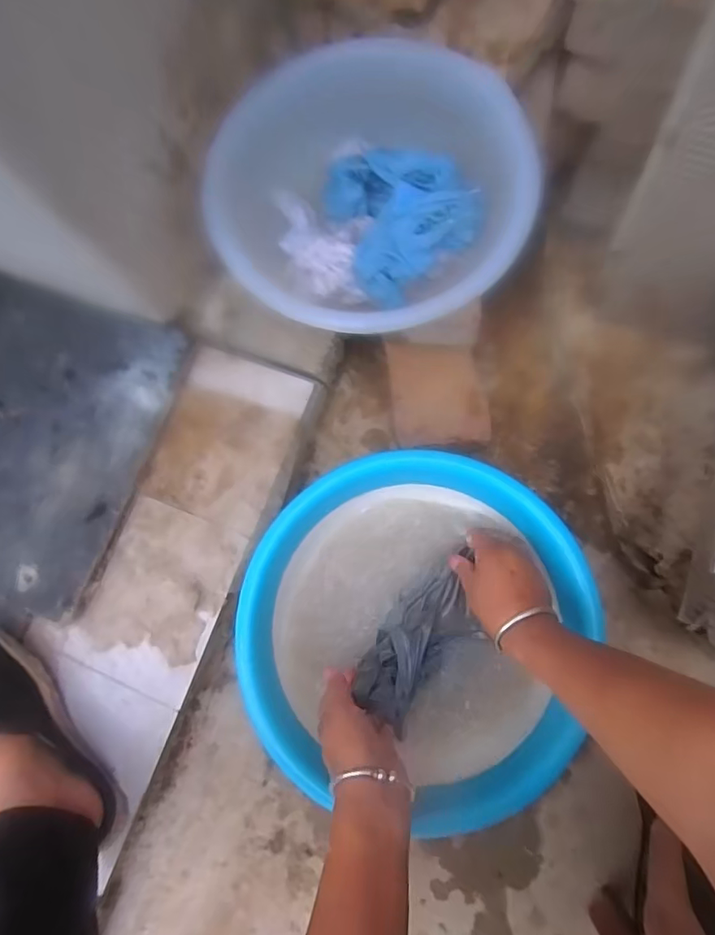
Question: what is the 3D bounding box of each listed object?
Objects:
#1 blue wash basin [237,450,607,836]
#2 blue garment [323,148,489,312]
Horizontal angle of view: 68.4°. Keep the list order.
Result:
[{"bbox_3d":[0.059,0.157,0.555,0.327,0.118,0.327,-1,81,4],"label":"blue wash basin"},{"bbox_3d":[0.049,-0.267,0.549,0.144,0.041,0.171,-23,79,2],"label":"blue garment"}]

